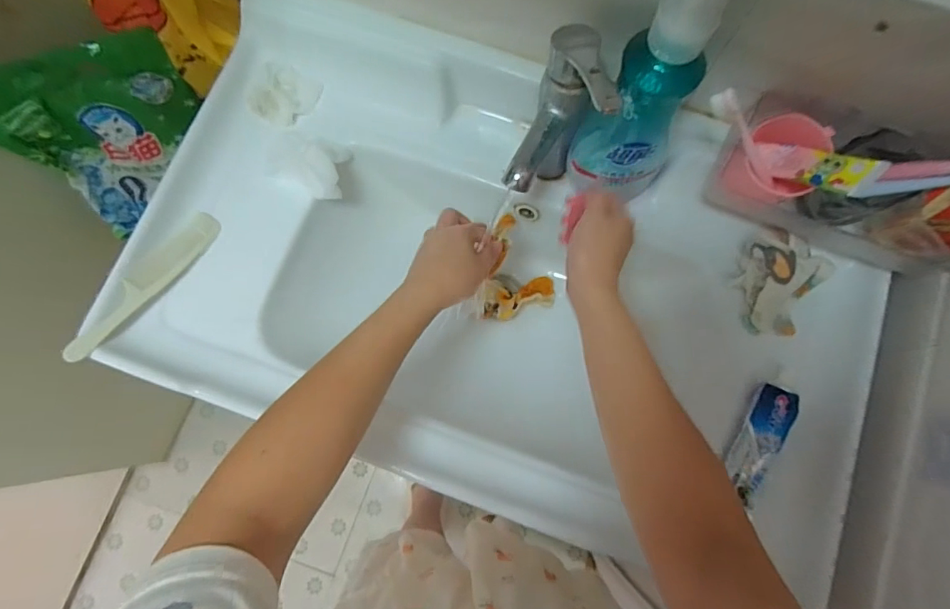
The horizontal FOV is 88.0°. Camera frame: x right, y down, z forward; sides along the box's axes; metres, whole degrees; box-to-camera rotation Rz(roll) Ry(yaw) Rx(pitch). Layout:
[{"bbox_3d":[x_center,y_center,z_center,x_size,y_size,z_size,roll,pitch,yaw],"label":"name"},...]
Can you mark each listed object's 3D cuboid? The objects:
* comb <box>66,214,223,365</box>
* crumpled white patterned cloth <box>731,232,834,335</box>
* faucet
[{"bbox_3d":[-0.363,-0.025,0.542,0.038,0.004,0.201,51,60,-26],"label":"comb"},{"bbox_3d":[0.340,-0.027,0.542,0.077,0.063,0.093,-11,78,-2],"label":"crumpled white patterned cloth"},{"bbox_3d":[0.069,-0.169,0.507,0.061,0.184,0.139,30,80,6],"label":"faucet"}]

